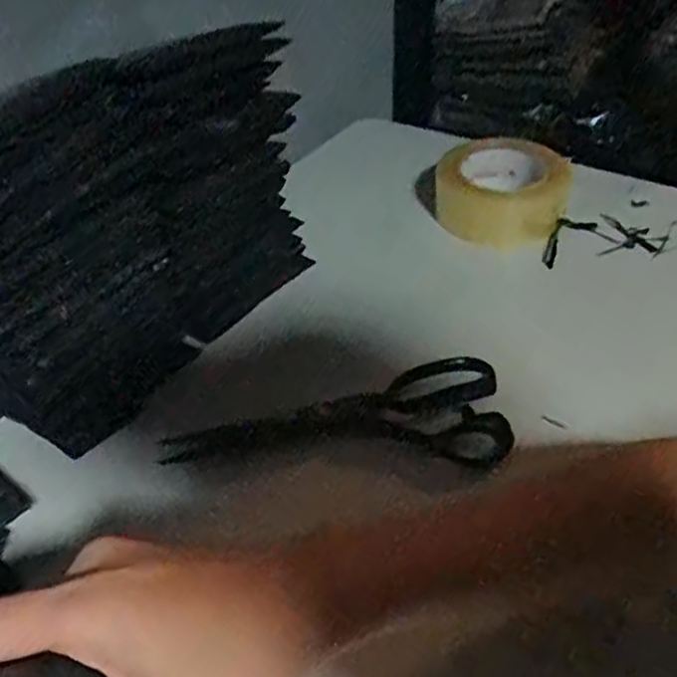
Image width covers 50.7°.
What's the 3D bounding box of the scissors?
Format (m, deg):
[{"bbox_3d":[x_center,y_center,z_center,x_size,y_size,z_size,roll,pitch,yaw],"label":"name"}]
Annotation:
[{"bbox_3d":[-0.001,0.050,0.496,0.231,0.012,0.095,-4,40,-2],"label":"scissors"}]

